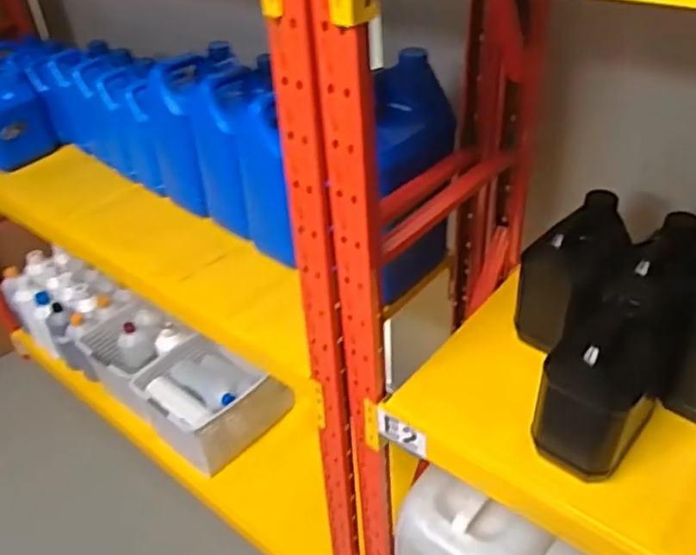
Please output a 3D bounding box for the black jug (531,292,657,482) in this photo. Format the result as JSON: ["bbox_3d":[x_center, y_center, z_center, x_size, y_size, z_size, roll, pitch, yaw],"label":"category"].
[{"bbox_3d":[0.302,0.118,0.767,0.111,0.194,0.170,19,43,27],"label":"black jug"}]

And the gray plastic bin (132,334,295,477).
[{"bbox_3d":[-0.365,0.311,1.670,0.305,0.169,0.302,22,45,30],"label":"gray plastic bin"}]

